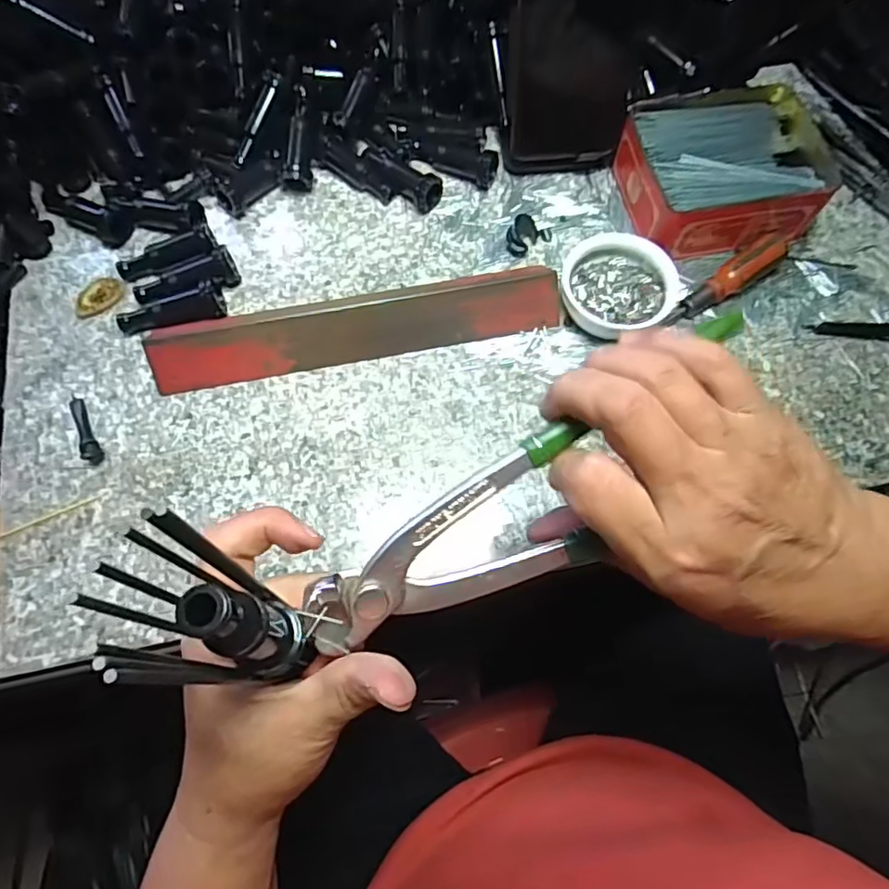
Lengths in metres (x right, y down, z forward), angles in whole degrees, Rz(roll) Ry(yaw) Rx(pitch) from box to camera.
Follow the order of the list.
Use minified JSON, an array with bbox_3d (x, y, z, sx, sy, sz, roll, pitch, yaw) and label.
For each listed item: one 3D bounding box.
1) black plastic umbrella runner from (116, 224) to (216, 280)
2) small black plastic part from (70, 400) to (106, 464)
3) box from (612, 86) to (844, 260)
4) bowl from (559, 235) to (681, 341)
[{"bbox_3d":[-0.187,-0.128,0.400,0.066,0.019,0.022,-17,70,-6],"label":"black plastic umbrella runner"},{"bbox_3d":[-0.218,-0.010,0.358,0.010,0.010,0.048,-29,71,-10],"label":"small black plastic part"},{"bbox_3d":[0.190,-0.189,0.413,0.123,0.042,0.107,-11,69,-4],"label":"box"},{"bbox_3d":[0.112,-0.102,0.390,0.065,0.029,0.070,0,69,0],"label":"bowl"}]

